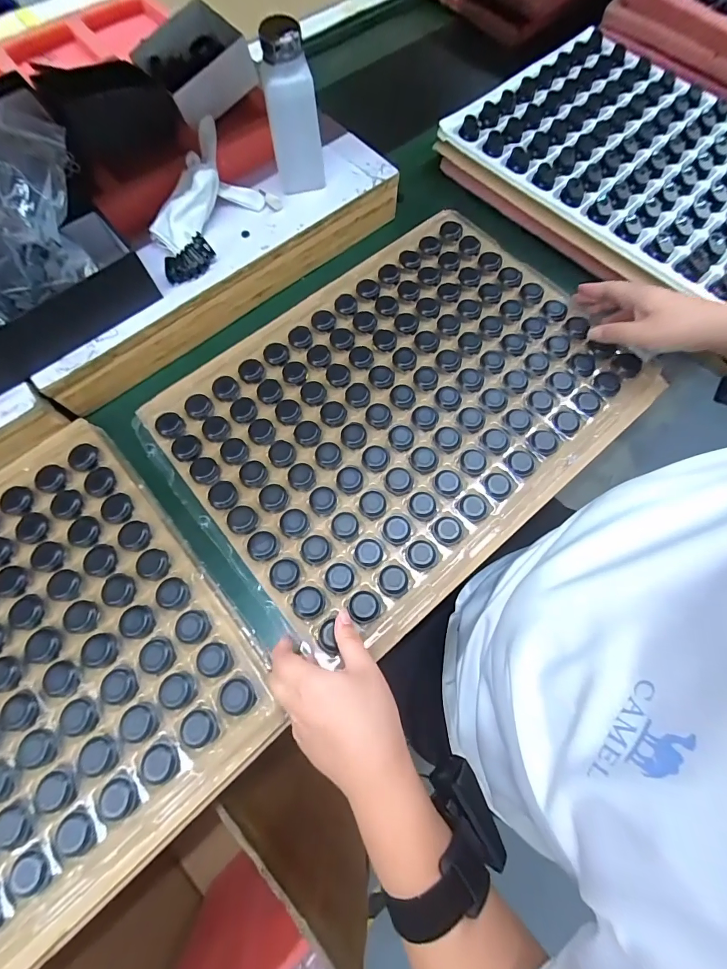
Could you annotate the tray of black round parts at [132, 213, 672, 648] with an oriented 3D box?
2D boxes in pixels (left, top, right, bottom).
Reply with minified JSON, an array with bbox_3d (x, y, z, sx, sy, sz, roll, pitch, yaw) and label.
[{"bbox_3d":[0.045,-0.101,0.441,0.488,0.025,0.372,-38,74,-13],"label":"tray of black round parts"}]

